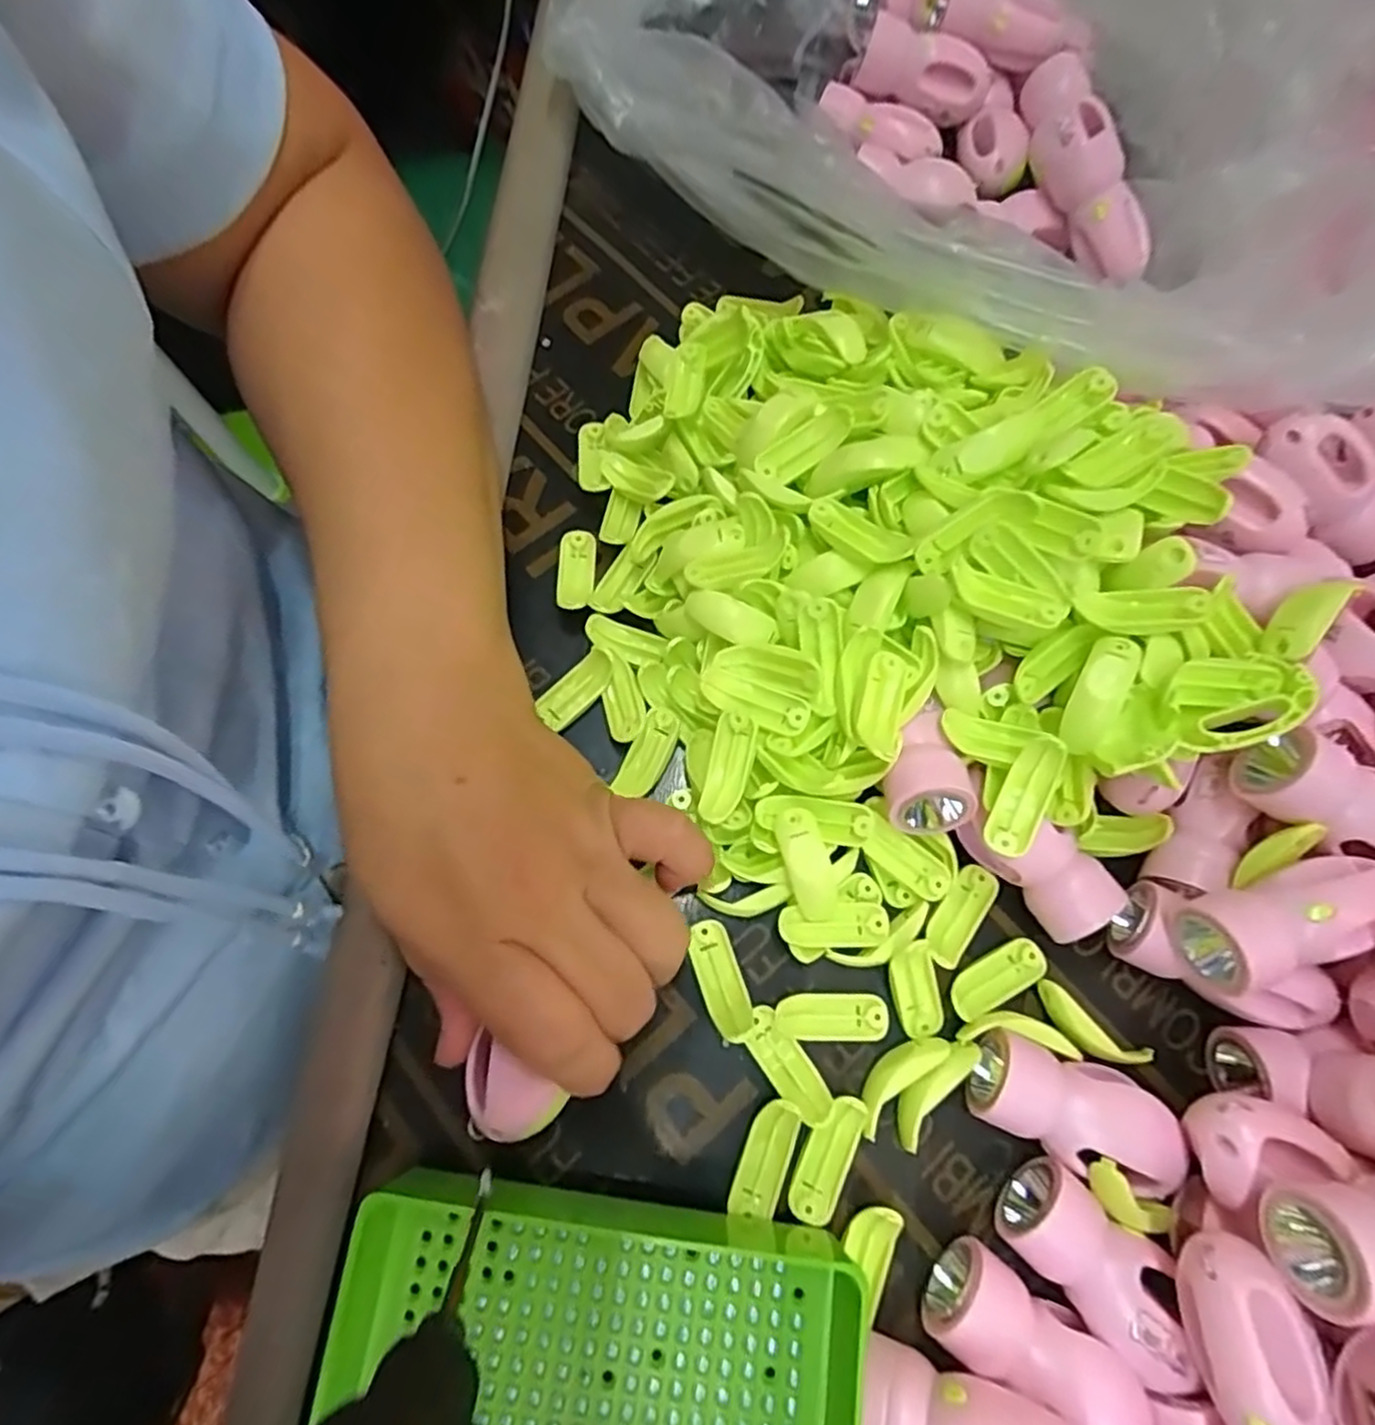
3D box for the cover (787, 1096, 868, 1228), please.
[{"bbox_3d":[0.048,0.150,0.240,0.016,0.014,0.041,28,74,8],"label":"cover"}]

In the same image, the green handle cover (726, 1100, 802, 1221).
[{"bbox_3d":[0.026,0.152,0.243,0.016,0.004,0.038,21,74,6],"label":"green handle cover"}]

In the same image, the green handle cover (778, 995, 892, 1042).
[{"bbox_3d":[0.052,0.109,0.254,0.040,0.007,0.015,0,73,-1],"label":"green handle cover"}]

